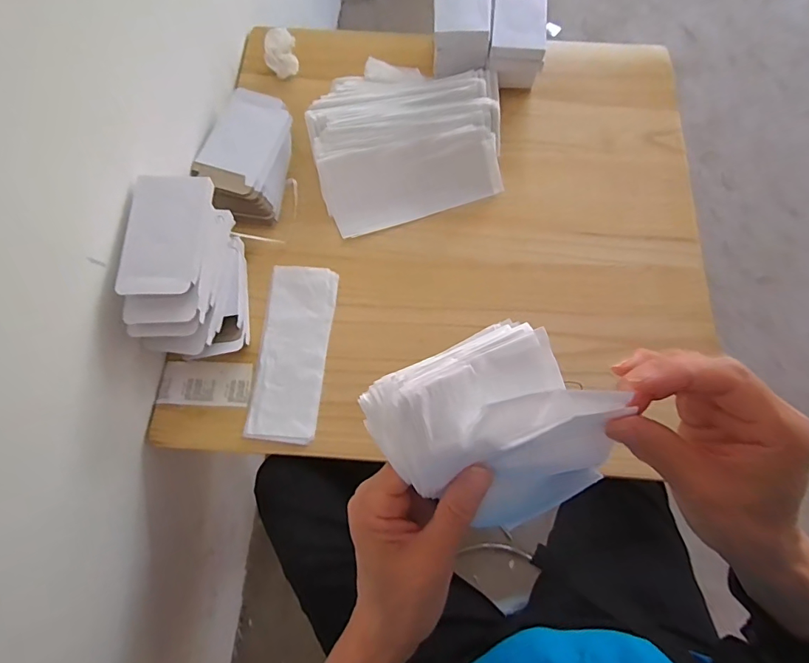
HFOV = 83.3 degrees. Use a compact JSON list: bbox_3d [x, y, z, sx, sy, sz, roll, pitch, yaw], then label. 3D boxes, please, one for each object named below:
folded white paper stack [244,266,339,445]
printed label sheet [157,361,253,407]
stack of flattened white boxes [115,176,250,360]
[{"bbox_3d":[-0.154,0.026,0.632,0.093,0.013,0.246,4,71,3],"label":"folded white paper stack"},{"bbox_3d":[-0.271,0.071,0.624,0.120,0.006,0.059,2,75,-1],"label":"printed label sheet"},{"bbox_3d":[-0.275,-0.068,0.580,0.099,0.168,0.191,-6,72,-2],"label":"stack of flattened white boxes"}]

